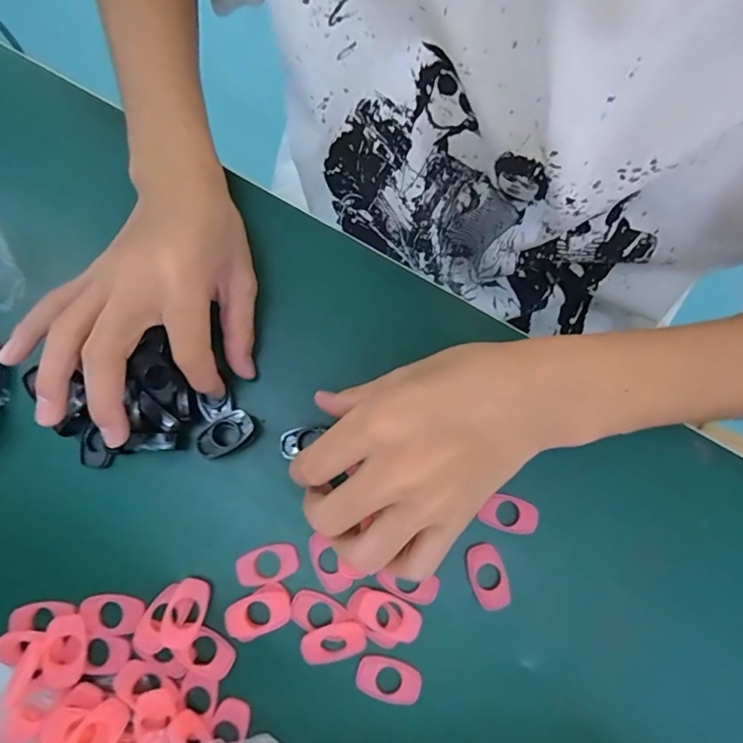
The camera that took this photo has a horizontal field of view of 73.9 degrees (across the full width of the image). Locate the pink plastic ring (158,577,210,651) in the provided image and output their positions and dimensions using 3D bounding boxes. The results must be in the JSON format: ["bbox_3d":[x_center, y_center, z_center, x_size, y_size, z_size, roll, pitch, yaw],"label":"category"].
[{"bbox_3d":[-0.095,0.123,0.251,0.019,0.008,0.032,20,78,4],"label":"pink plastic ring"}]

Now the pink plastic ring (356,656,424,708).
[{"bbox_3d":[0.008,0.157,0.251,0.032,0.005,0.019,17,78,3],"label":"pink plastic ring"}]

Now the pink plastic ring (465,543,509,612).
[{"bbox_3d":[0.062,0.109,0.262,0.019,0.005,0.033,-12,78,-3],"label":"pink plastic ring"}]

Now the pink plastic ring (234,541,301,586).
[{"bbox_3d":[-0.055,0.102,0.262,0.033,0.004,0.019,-20,79,-5],"label":"pink plastic ring"}]

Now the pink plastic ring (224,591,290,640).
[{"bbox_3d":[-0.059,0.125,0.254,0.031,0.005,0.018,-19,79,-5],"label":"pink plastic ring"}]

